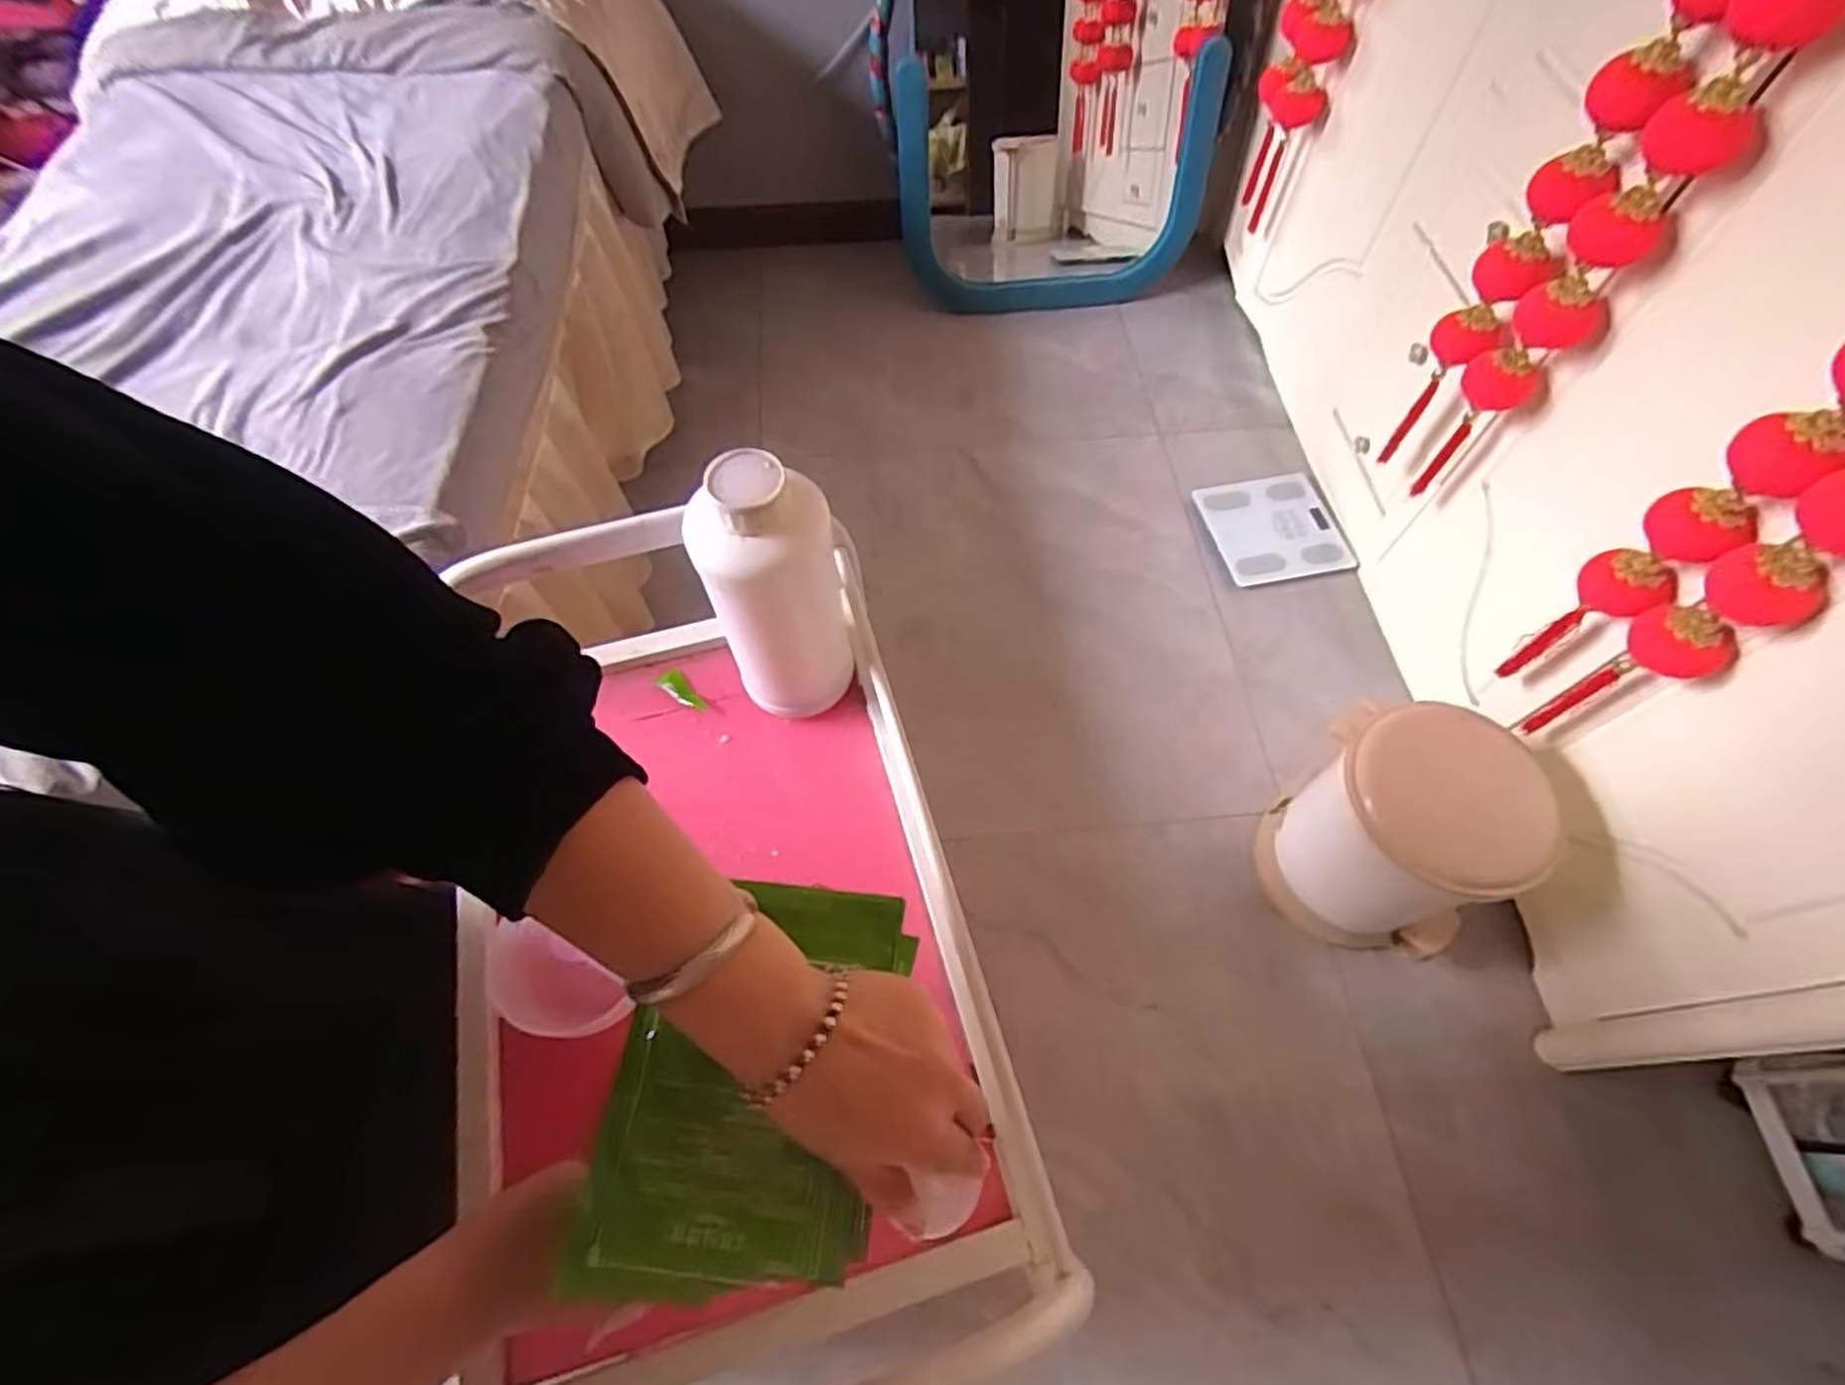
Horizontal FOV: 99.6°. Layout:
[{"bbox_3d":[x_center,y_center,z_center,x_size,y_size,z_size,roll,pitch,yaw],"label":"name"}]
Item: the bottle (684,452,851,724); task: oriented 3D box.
[{"bbox_3d":[-0.099,-0.064,0.539,0.085,0.212,0.071,-17,62,-9],"label":"bottle"}]

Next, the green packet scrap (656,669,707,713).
[{"bbox_3d":[-0.198,0.000,0.639,0.020,0.010,0.047,-35,65,-17],"label":"green packet scrap"}]

